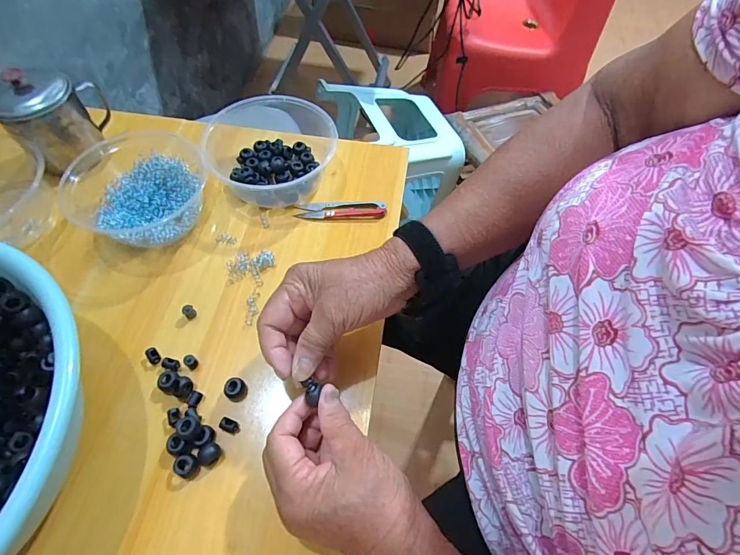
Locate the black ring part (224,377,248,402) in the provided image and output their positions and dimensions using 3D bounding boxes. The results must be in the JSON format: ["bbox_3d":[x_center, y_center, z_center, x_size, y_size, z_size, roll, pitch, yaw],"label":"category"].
[{"bbox_3d":[-0.115,0.096,0.345,0.017,0.011,0.017,1,59,-1],"label":"black ring part"}]

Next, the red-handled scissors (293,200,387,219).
[{"bbox_3d":[-0.032,-0.078,0.449,0.099,0.010,0.023,0,59,-1],"label":"red-handled scissors"}]

